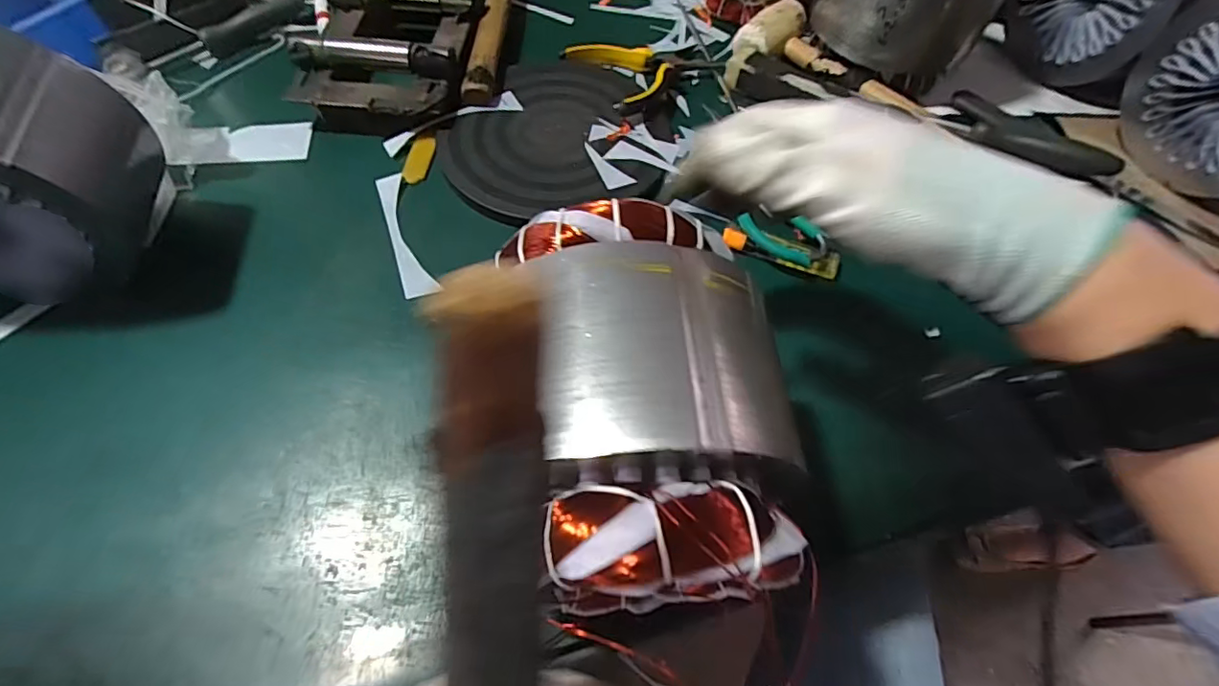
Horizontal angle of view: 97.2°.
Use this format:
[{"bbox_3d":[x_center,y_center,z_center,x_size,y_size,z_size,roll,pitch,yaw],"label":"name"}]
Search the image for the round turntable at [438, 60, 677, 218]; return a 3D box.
[{"bbox_3d":[-0.035,-0.178,0.460,0.184,0.021,0.186,26,63,11],"label":"round turntable"}]

